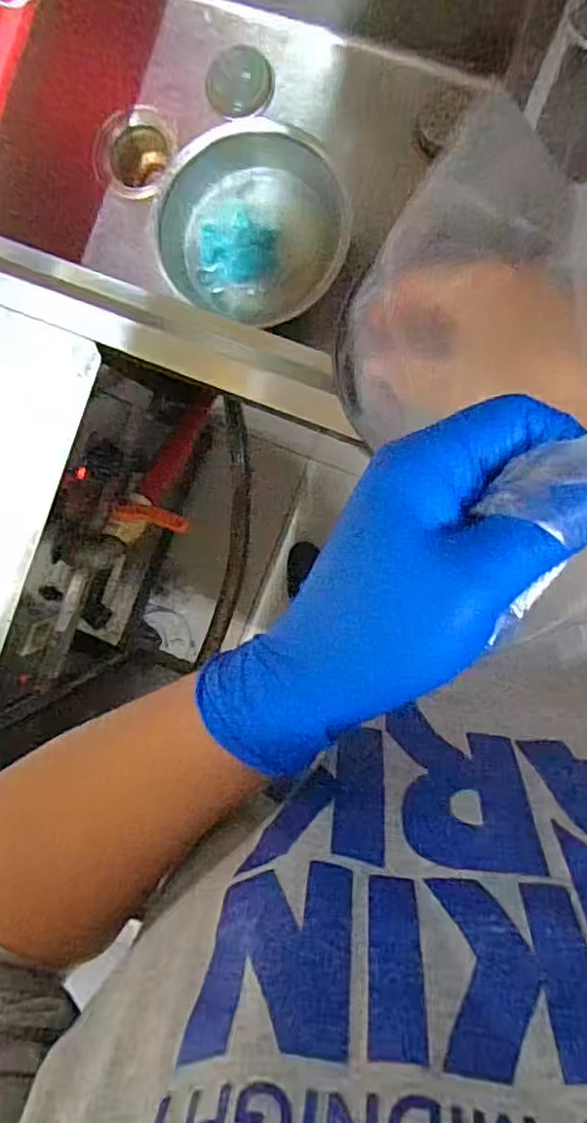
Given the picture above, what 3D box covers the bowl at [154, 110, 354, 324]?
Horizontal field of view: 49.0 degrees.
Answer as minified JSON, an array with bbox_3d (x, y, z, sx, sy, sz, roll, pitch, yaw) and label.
[{"bbox_3d":[-0.047,-0.411,0.769,0.208,0.070,0.221,0,94,8],"label":"bowl"}]

